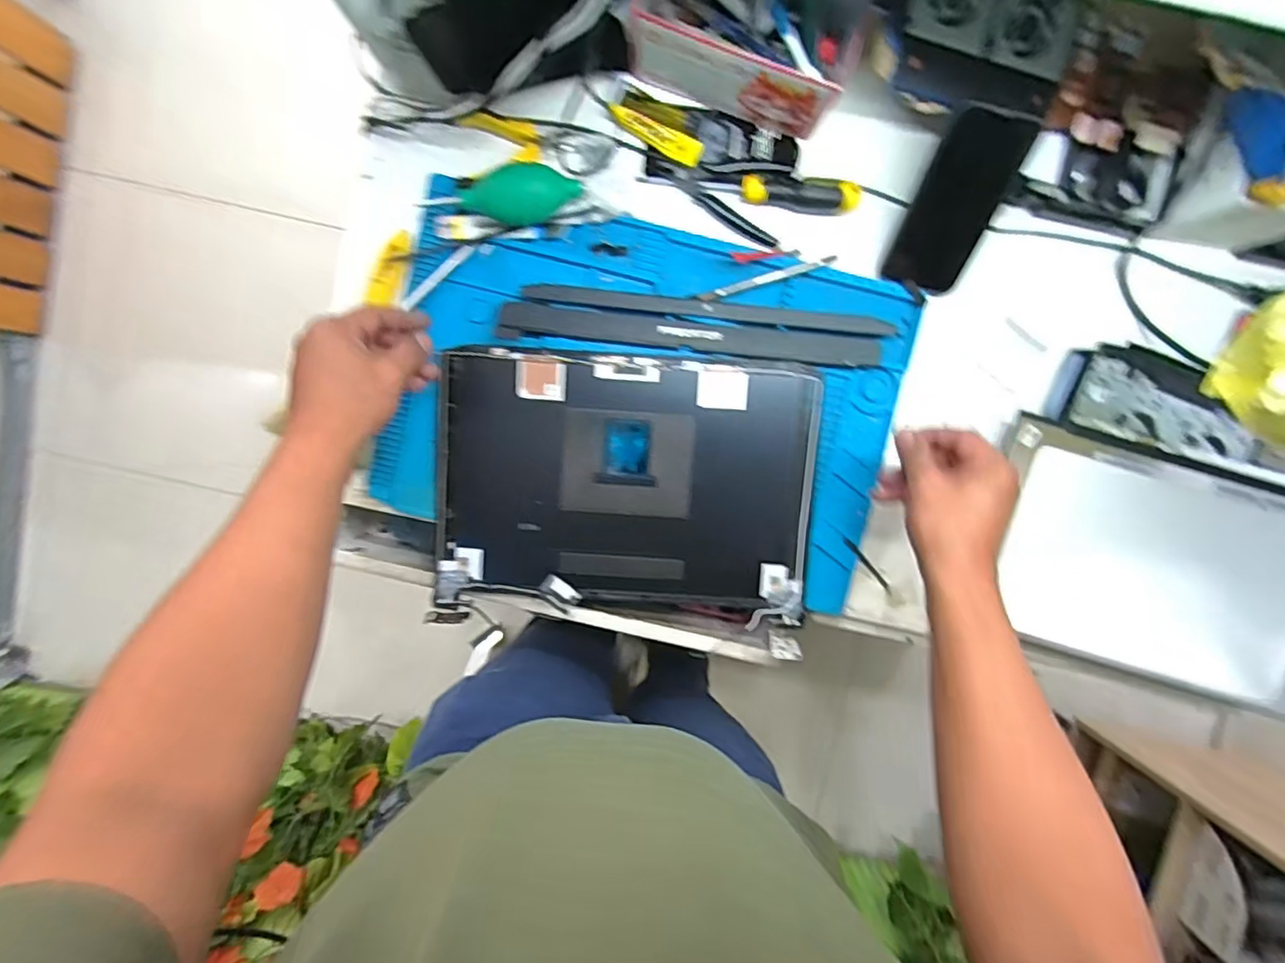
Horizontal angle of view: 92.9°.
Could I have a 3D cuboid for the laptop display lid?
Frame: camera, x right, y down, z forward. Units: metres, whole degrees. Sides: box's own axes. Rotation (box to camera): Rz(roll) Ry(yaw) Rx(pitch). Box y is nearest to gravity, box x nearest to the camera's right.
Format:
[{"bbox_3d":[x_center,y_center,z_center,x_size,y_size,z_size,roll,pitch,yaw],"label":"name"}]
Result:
[{"bbox_3d":[-0.014,0.001,0.578,0.346,0.011,0.231,3,94,0],"label":"laptop display lid"}]

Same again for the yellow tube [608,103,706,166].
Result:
[{"bbox_3d":[0.013,-0.313,0.549,0.088,0.014,0.026,23,94,-1],"label":"yellow tube"}]

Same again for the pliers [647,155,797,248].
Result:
[{"bbox_3d":[0.069,-0.274,0.560,0.131,0.014,0.073,18,94,-1],"label":"pliers"}]

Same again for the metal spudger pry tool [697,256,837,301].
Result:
[{"bbox_3d":[0.114,-0.186,0.559,0.125,0.006,0.009,-17,94,1],"label":"metal spudger pry tool"}]

